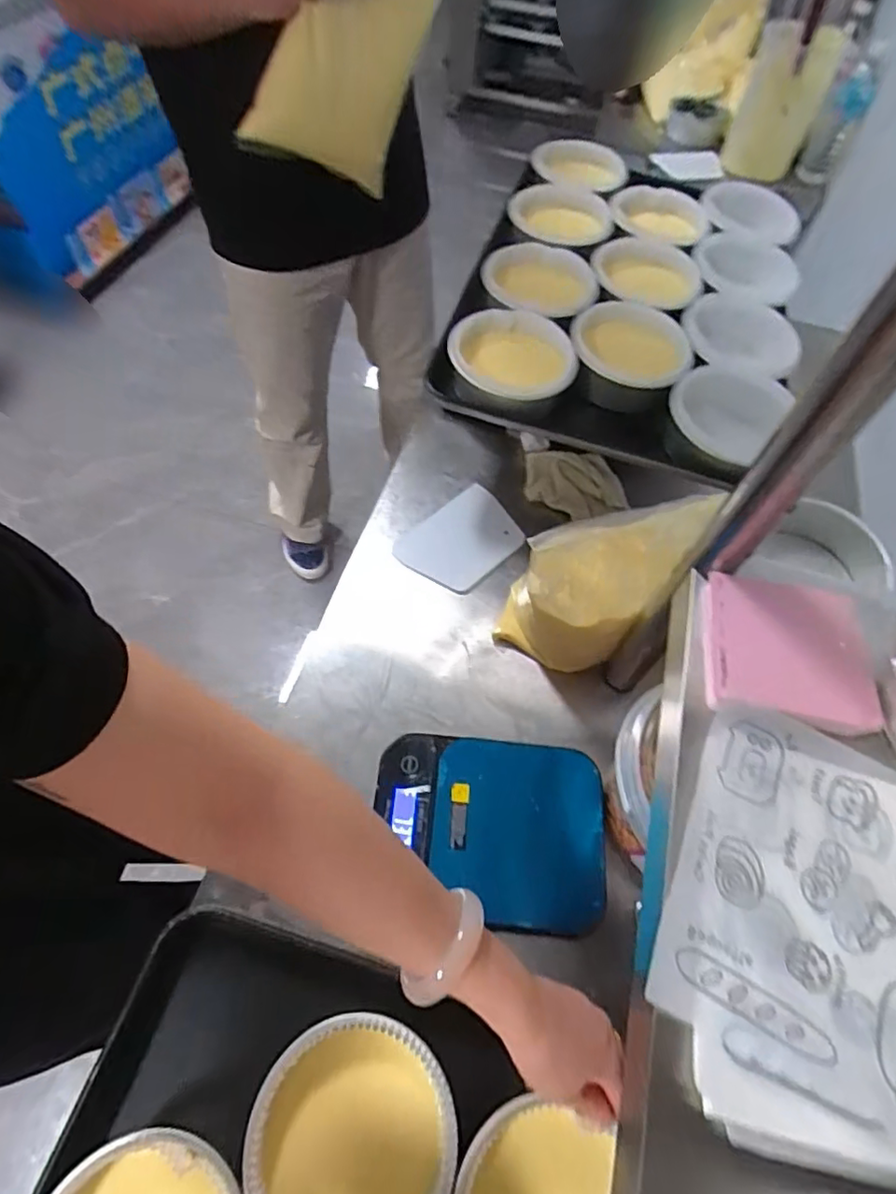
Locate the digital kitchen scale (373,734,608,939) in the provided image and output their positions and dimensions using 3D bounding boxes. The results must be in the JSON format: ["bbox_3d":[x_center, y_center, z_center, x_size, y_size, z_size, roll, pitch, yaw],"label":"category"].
[{"bbox_3d":[0.037,0.206,0.520,0.202,0.024,0.155,7,59,0],"label":"digital kitchen scale"}]

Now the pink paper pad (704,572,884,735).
[{"bbox_3d":[0.225,0.035,0.383,0.103,0.014,0.094,10,66,7],"label":"pink paper pad"}]

